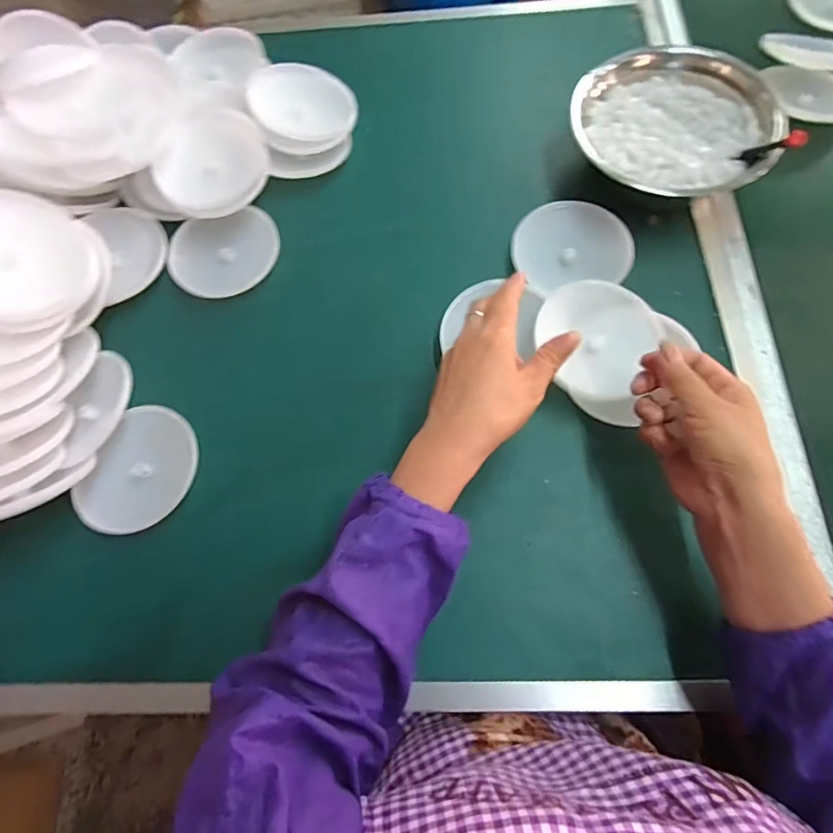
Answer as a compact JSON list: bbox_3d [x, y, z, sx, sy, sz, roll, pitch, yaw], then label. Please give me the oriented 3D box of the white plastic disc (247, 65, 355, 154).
[{"bbox_3d":[-0.128,-0.342,0.543,0.112,0.017,0.106,1,85,-12],"label":"white plastic disc"}]

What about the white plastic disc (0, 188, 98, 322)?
[{"bbox_3d":[-0.348,-0.140,0.424,0.113,0.009,0.109,1,88,-31],"label":"white plastic disc"}]

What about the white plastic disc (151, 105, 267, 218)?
[{"bbox_3d":[-0.211,-0.265,0.507,0.107,0.010,0.112,0,87,-7],"label":"white plastic disc"}]

